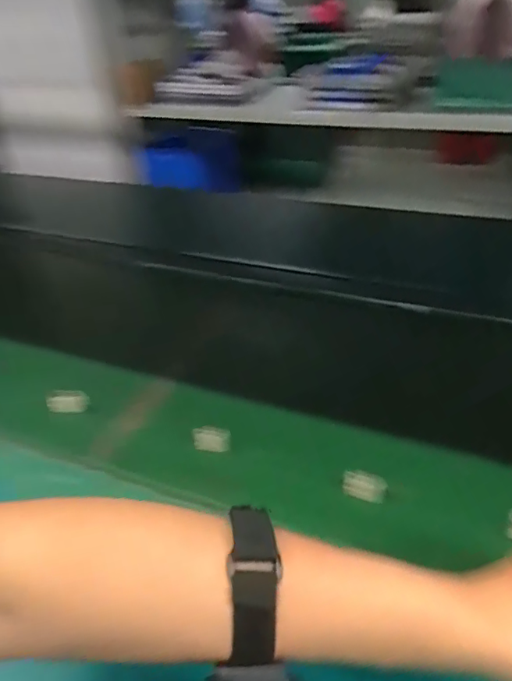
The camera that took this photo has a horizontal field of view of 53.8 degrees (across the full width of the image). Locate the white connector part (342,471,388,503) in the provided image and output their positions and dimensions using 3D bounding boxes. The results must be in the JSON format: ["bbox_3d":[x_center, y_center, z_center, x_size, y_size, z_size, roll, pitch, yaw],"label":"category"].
[{"bbox_3d":[0.095,0.127,0.443,0.036,0.020,0.015,8,36,17],"label":"white connector part"}]

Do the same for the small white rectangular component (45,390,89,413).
[{"bbox_3d":[-0.207,0.068,0.556,0.045,0.029,0.007,-6,34,-3],"label":"small white rectangular component"}]

